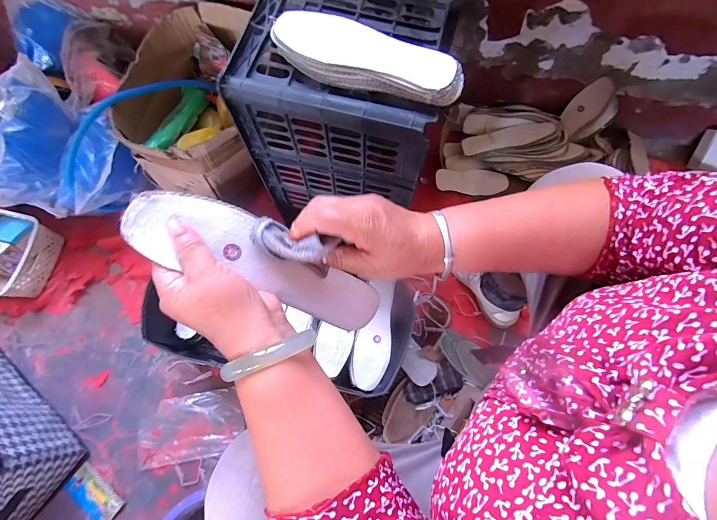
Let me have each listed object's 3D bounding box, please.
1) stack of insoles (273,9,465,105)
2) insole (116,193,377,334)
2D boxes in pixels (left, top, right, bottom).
[{"bbox_3d":[0.009,-0.244,0.411,0.232,0.036,0.067,19,73,7],"label":"stack of insoles"},{"bbox_3d":[-0.077,0.002,0.292,0.215,0.013,0.062,24,87,-17],"label":"insole"}]

